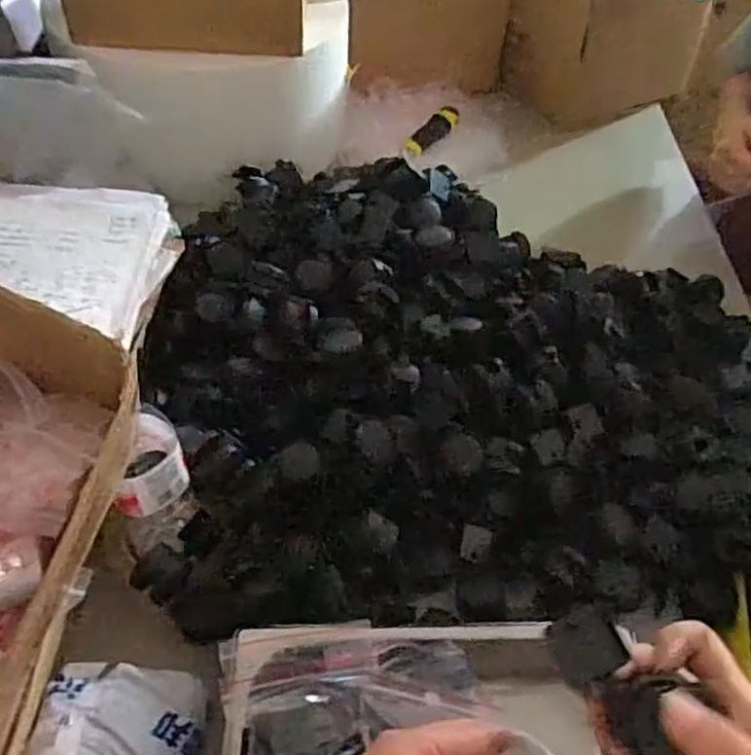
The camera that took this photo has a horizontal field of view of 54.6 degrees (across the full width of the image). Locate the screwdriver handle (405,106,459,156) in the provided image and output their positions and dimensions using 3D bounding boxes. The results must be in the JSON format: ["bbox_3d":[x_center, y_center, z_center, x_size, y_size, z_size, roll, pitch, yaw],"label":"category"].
[{"bbox_3d":[0.099,-0.407,1.196,0.041,0.028,0.132,27,52,18],"label":"screwdriver handle"}]

